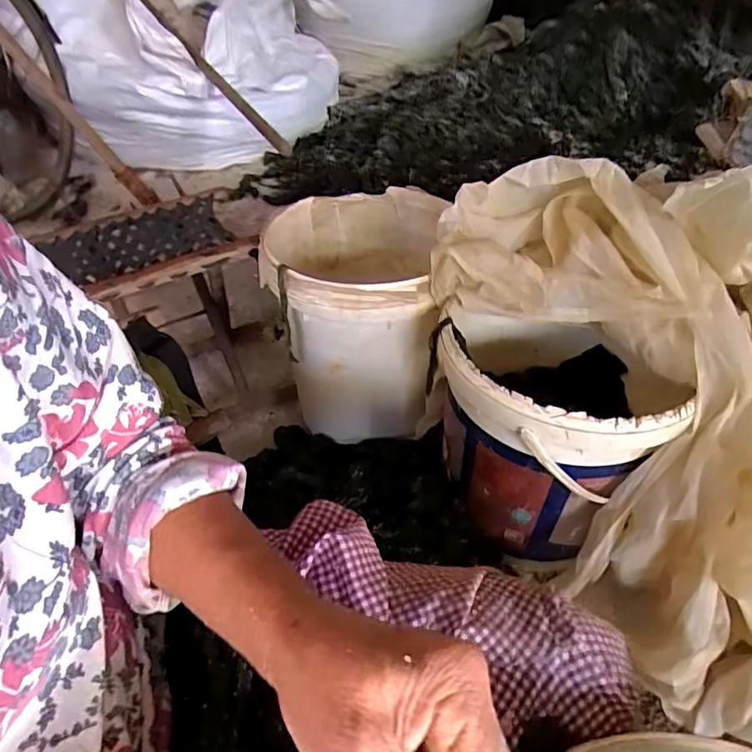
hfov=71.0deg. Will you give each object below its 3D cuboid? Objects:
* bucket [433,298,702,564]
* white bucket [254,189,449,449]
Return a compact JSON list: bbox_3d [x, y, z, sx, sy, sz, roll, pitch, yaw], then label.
[{"bbox_3d":[0.228,0.043,0.706,0.282,0.262,0.306,16,45,19],"label":"bucket"},{"bbox_3d":[-0.023,-0.090,0.863,0.267,0.319,0.296,6,43,9],"label":"white bucket"}]

